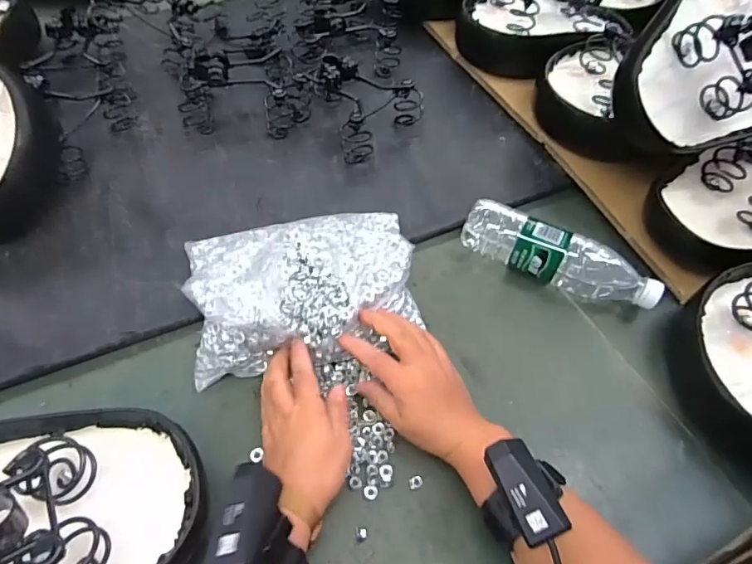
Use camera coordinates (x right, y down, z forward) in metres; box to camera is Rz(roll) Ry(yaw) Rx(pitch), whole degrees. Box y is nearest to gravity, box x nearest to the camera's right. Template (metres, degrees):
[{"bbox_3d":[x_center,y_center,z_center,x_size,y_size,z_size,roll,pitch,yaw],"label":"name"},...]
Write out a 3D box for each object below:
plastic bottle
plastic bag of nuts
[{"bbox_3d":[0.216,-0.036,0.570,0.224,0.059,0.065,21,57,11],"label":"plastic bottle"},{"bbox_3d":[-0.078,-0.001,0.518,0.238,0.060,0.175,-10,57,-10],"label":"plastic bag of nuts"}]

